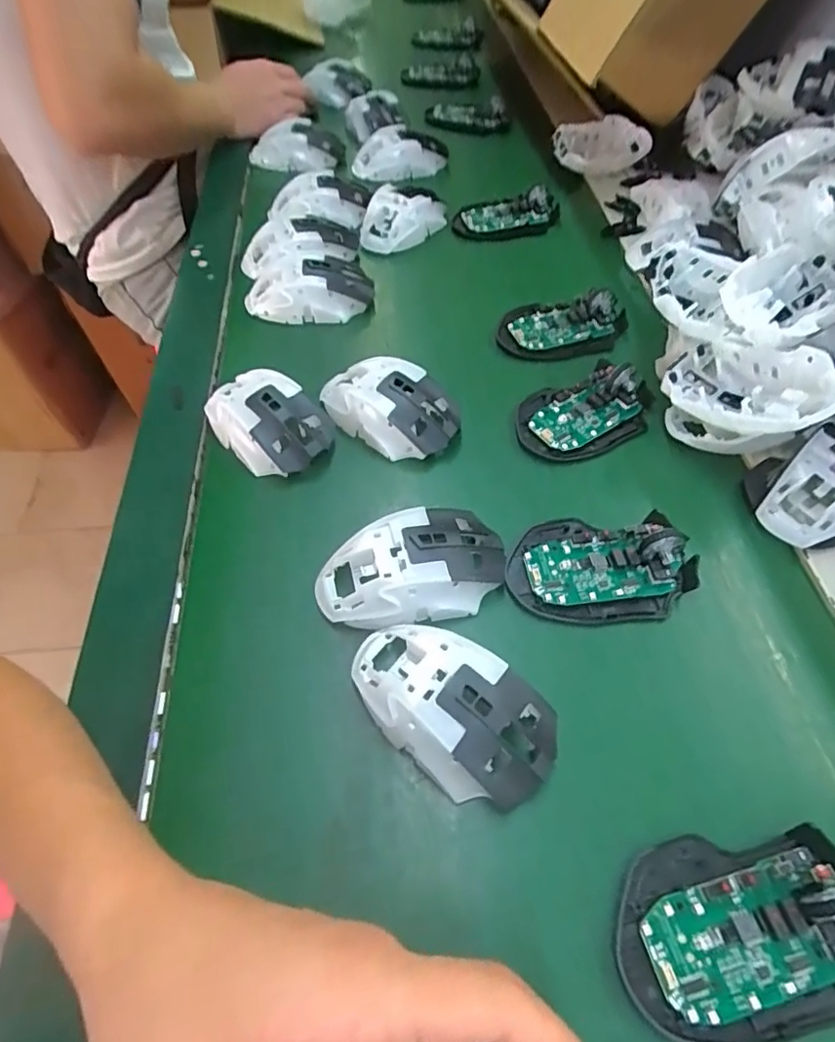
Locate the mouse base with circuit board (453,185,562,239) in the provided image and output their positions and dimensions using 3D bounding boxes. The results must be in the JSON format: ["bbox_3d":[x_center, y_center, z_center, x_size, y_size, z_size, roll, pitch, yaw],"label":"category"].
[{"bbox_3d":[0.095,-0.329,0.599,0.110,0.022,0.053,-11,56,-4],"label":"mouse base with circuit board"}]

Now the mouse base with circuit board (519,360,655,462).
[{"bbox_3d":[0.130,-0.088,0.428,0.110,0.021,0.071,-23,57,-11],"label":"mouse base with circuit board"}]

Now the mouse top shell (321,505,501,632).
[{"bbox_3d":[-0.004,0.030,0.342,0.113,0.035,0.062,-15,56,-6],"label":"mouse top shell"}]

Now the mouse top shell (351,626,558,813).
[{"bbox_3d":[0.016,0.097,0.294,0.114,0.035,0.063,29,62,22],"label":"mouse top shell"}]

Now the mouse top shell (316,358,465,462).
[{"bbox_3d":[-0.024,-0.089,0.428,0.118,0.037,0.065,28,62,21],"label":"mouse top shell"}]

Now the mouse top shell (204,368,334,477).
[{"bbox_3d":[-0.116,-0.078,0.424,0.115,0.039,0.070,31,63,22],"label":"mouse top shell"}]

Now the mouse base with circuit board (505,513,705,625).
[{"bbox_3d":[0.115,0.028,0.352,0.112,0.034,0.072,2,56,5],"label":"mouse base with circuit board"}]

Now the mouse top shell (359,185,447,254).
[{"bbox_3d":[-0.015,-0.321,0.591,0.059,0.039,0.107,34,64,24],"label":"mouse top shell"}]

